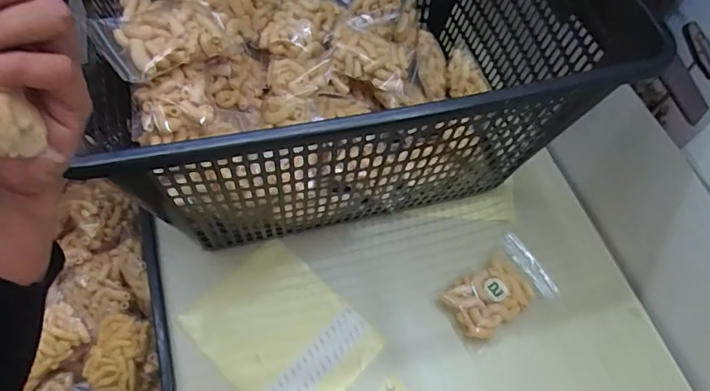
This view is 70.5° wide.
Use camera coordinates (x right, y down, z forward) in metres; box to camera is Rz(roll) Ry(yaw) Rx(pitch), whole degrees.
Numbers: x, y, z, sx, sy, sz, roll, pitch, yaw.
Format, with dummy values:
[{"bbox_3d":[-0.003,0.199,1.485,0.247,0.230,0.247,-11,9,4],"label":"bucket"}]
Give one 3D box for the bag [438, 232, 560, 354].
[{"bbox_3d":[0.182,0.120,0.648,0.145,0.034,0.093,-28,65,-19],"label":"bag"}]

